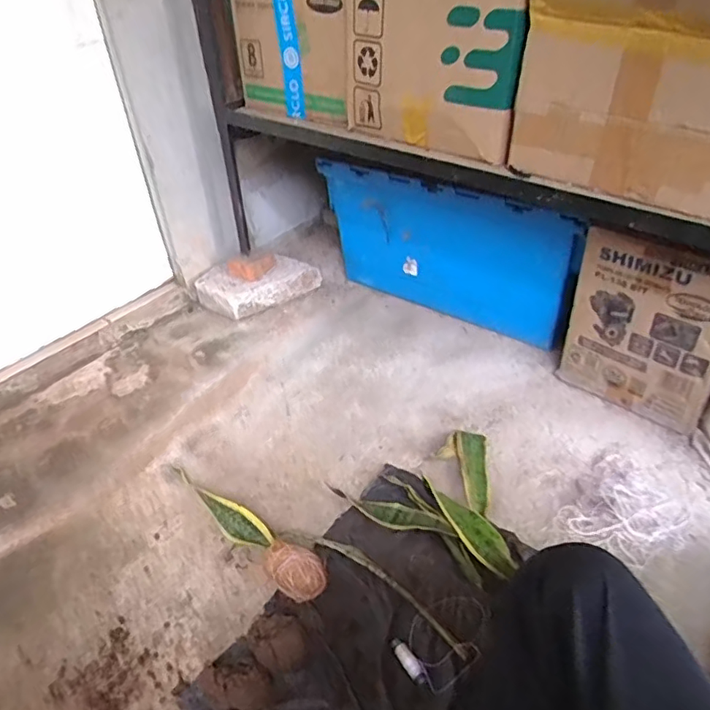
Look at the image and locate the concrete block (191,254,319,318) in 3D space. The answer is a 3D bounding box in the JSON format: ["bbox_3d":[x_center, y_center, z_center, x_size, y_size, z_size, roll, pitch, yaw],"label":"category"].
[{"bbox_3d":[-0.233,-0.173,1.336,0.286,0.095,0.125,-17,40,-14],"label":"concrete block"}]

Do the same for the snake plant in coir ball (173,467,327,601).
[{"bbox_3d":[-0.168,0.242,0.826,0.060,0.064,0.352,-33,45,-30],"label":"snake plant in coir ball"}]

